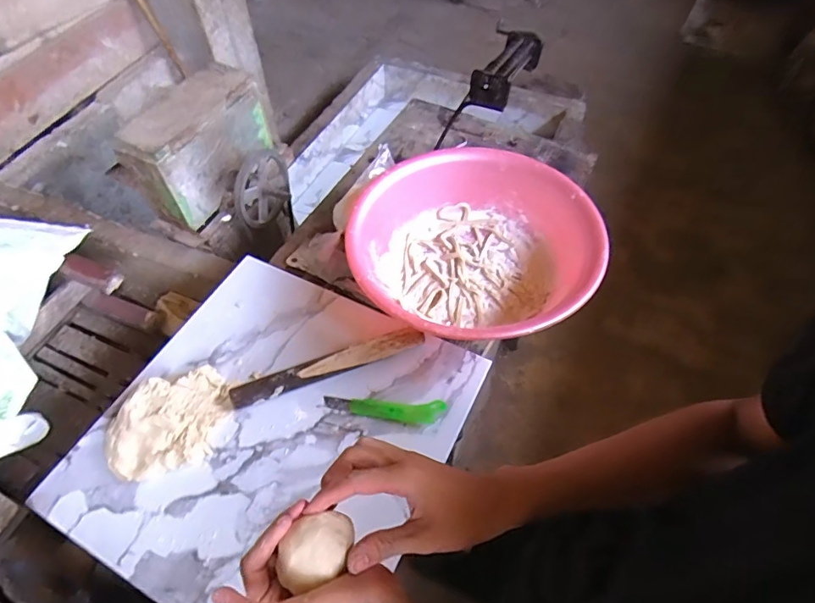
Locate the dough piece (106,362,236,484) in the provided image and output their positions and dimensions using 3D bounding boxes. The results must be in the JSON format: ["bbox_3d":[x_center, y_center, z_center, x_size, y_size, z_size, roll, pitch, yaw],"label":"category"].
[{"bbox_3d":[-0.348,0.175,0.709,0.162,0.045,0.139,-11,54,-7],"label":"dough piece"}]

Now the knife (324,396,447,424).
[{"bbox_3d":[-0.036,0.162,0.721,0.182,0.016,0.034,4,53,4],"label":"knife"}]

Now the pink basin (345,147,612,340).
[{"bbox_3d":[0.118,-0.096,0.848,0.401,0.134,0.415,-1,53,1],"label":"pink basin"}]

